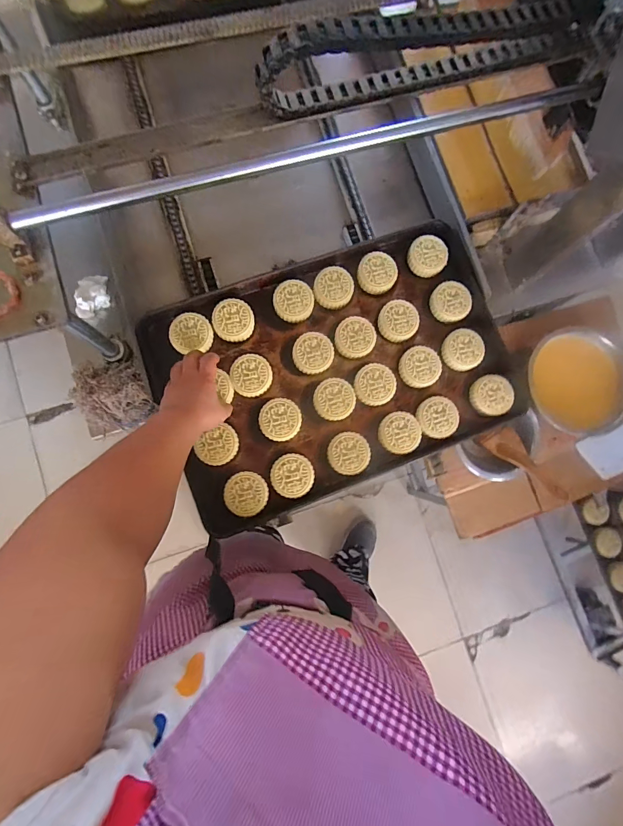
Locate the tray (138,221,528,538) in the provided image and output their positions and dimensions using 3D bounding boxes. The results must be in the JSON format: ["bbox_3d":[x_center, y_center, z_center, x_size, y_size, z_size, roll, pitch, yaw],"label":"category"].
[{"bbox_3d":[0.041,-0.077,0.651,0.581,0.038,0.397,-22,86,-6],"label":"tray"}]

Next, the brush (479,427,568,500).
[{"bbox_3d":[0.442,0.107,0.764,0.069,0.047,0.178,-36,62,-7],"label":"brush"}]

